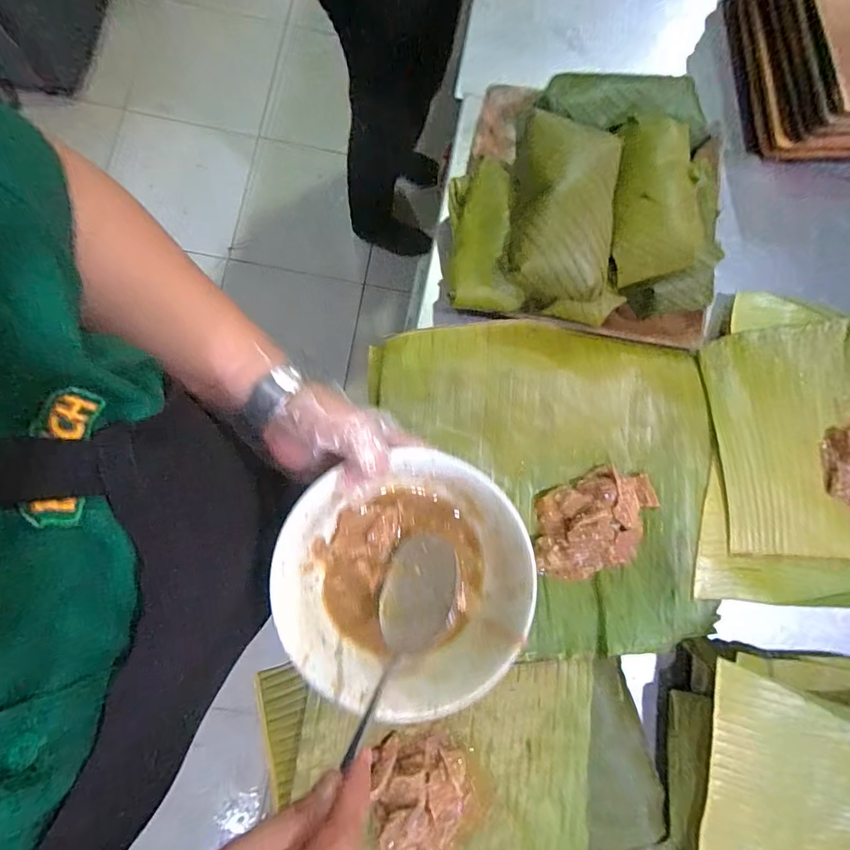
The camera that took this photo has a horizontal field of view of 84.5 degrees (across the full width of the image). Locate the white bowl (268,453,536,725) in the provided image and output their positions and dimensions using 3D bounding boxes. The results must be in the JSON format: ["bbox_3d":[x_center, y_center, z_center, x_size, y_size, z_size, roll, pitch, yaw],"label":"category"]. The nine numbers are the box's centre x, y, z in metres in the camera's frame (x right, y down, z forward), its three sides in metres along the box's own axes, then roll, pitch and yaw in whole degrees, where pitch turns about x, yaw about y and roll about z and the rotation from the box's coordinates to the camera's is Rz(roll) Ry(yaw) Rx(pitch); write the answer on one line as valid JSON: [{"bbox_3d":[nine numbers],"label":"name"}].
[{"bbox_3d":[-0.013,0.109,0.326,0.167,0.059,0.158,-15,81,-4],"label":"white bowl"}]

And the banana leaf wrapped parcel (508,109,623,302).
[{"bbox_3d":[0.116,-0.183,0.394,0.082,0.055,0.147,6,82,-3],"label":"banana leaf wrapped parcel"}]

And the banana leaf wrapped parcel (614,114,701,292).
[{"bbox_3d":[0.198,-0.204,0.408,0.074,0.049,0.150,2,82,-4],"label":"banana leaf wrapped parcel"}]

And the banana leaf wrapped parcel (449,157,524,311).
[{"bbox_3d":[0.058,-0.182,0.443,0.074,0.039,0.139,1,83,-3],"label":"banana leaf wrapped parcel"}]

